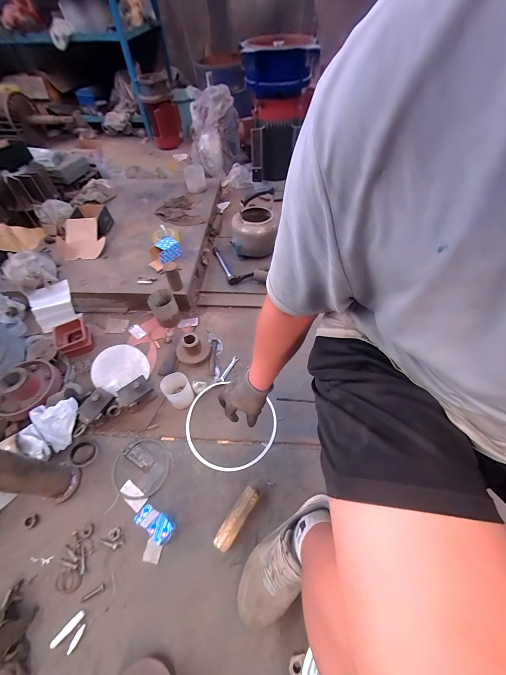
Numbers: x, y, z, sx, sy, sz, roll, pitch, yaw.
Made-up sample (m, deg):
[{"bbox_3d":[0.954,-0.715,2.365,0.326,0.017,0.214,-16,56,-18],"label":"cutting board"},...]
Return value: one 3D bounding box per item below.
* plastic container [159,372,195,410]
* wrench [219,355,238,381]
[{"bbox_3d":[-0.224,0.163,0.818,0.074,0.098,0.070,-33,62,-20],"label":"plastic container"},{"bbox_3d":[-0.081,0.103,0.912,0.019,0.004,0.102,25,60,16],"label":"wrench"}]

